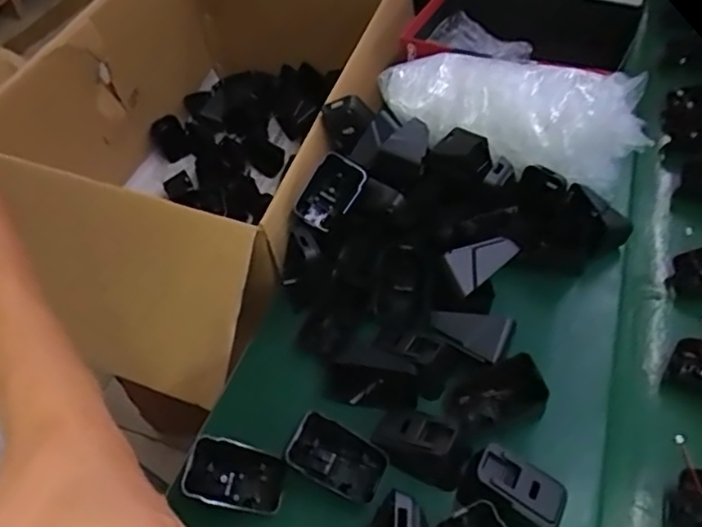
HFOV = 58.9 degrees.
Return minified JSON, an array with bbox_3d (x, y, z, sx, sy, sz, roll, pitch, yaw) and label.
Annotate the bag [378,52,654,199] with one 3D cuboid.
[{"bbox_3d":[0.165,-0.159,0.629,0.256,0.057,0.105,16,52,16],"label":"bag"}]

